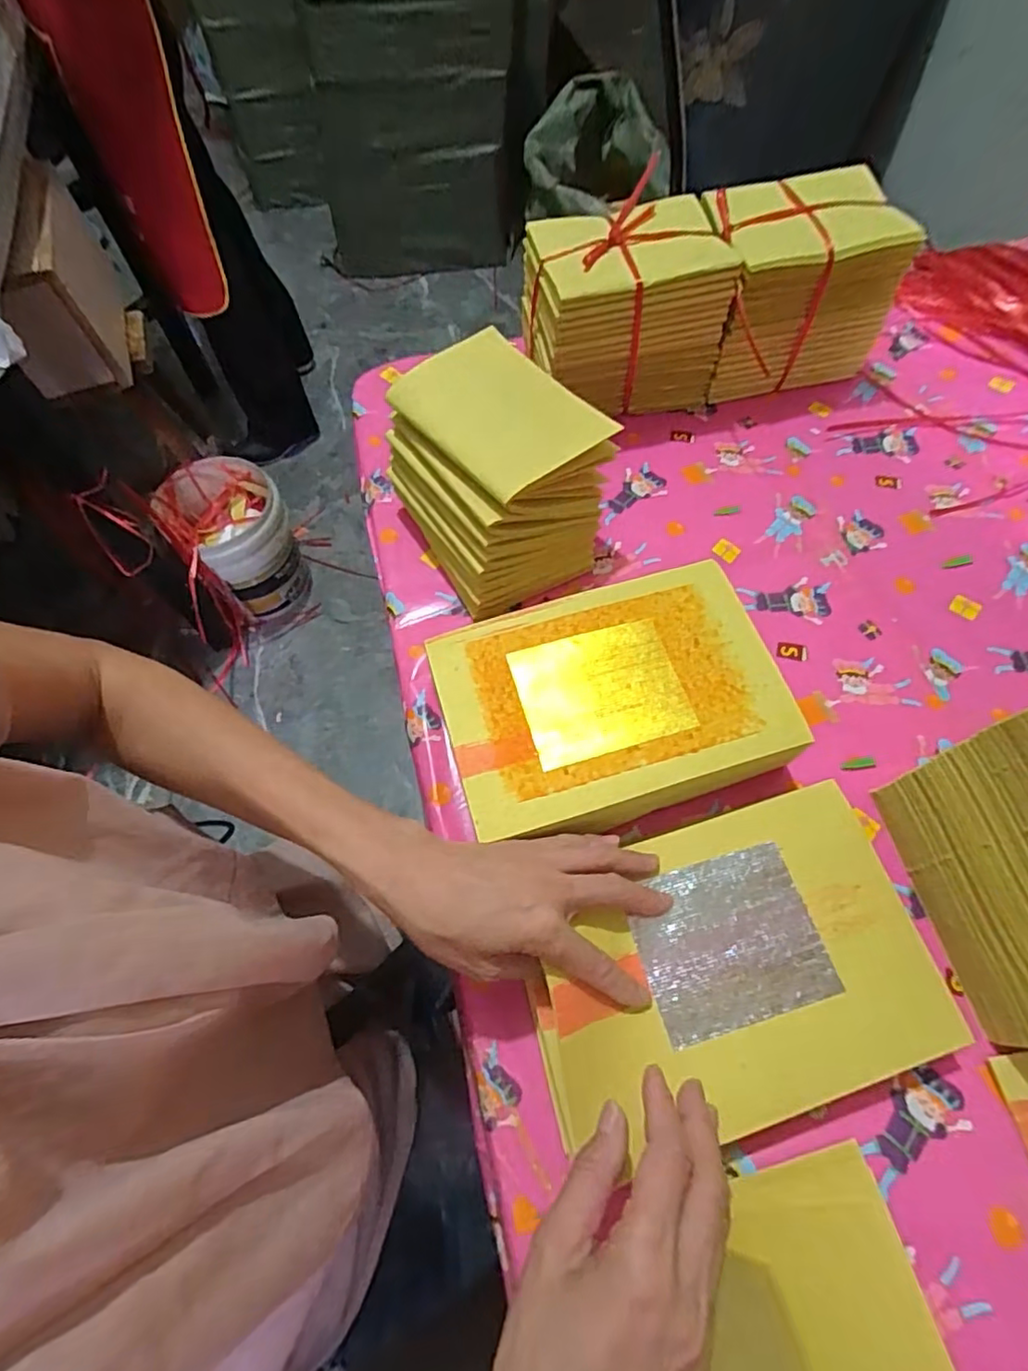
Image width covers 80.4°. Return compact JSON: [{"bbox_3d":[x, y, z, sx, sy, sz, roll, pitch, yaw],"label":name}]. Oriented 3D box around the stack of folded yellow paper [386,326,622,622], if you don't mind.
[{"bbox_3d":[-0.016,-0.172,0.503,0.135,0.122,0.168,-28,66,-11],"label":"stack of folded yellow paper"}]

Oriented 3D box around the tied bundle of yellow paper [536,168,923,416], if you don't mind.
[{"bbox_3d":[0.176,-0.358,0.575,0.317,0.140,0.115,-11,64,-3],"label":"tied bundle of yellow paper"}]

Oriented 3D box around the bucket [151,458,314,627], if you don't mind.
[{"bbox_3d":[-0.602,-0.319,1.372,0.221,0.269,0.256,-41,69,-16],"label":"bucket"}]

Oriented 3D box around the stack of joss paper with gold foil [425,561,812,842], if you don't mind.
[{"bbox_3d":[0.066,0.017,0.442,0.221,0.064,0.159,-15,64,-5],"label":"stack of joss paper with gold foil"}]

